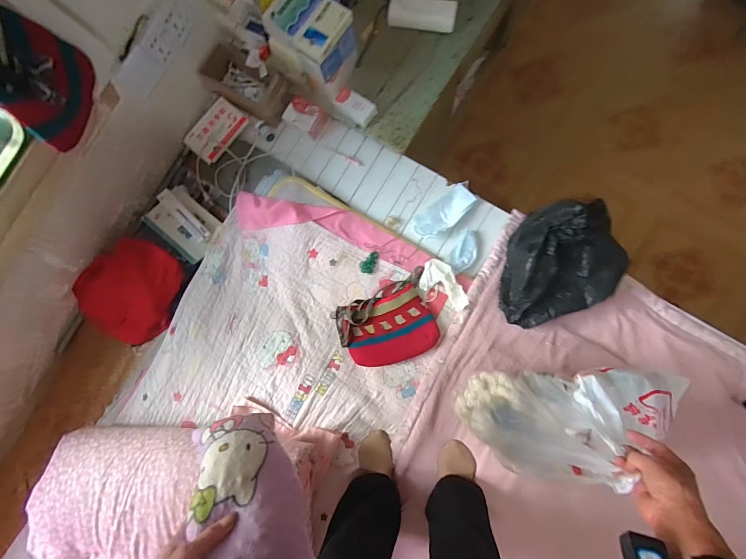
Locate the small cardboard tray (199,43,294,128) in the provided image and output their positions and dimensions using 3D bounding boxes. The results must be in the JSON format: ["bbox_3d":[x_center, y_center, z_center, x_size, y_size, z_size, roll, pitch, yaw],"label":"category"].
[{"bbox_3d":[-0.350,-0.544,0.962,0.243,0.094,0.113,26,89,7],"label":"small cardboard tray"}]

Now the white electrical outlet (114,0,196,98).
[{"bbox_3d":[-0.501,-0.537,0.818,0.028,0.076,0.225,30,89,7],"label":"white electrical outlet"}]

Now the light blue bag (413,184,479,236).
[{"bbox_3d":[0.191,-0.179,0.930,0.172,0.029,0.081,-37,83,2],"label":"light blue bag"}]

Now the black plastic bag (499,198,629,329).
[{"bbox_3d":[0.434,-0.046,0.810,0.291,0.154,0.252,-20,84,4],"label":"black plastic bag"}]

